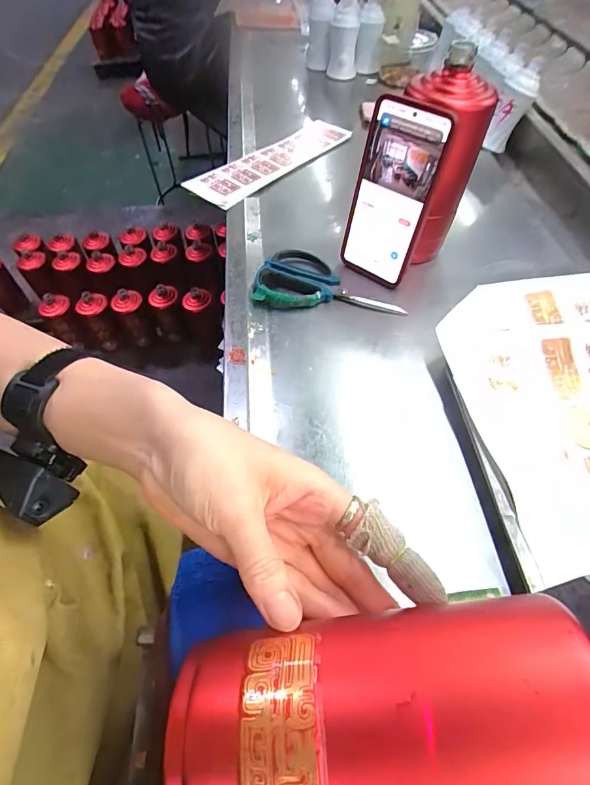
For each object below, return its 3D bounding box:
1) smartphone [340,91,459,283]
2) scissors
[{"bbox_3d":[0.096,-0.197,0.429,0.081,0.167,0.012,33,46,23],"label":"smartphone"},{"bbox_3d":[0.040,-0.122,0.462,0.159,0.012,0.088,10,56,8],"label":"scissors"}]

